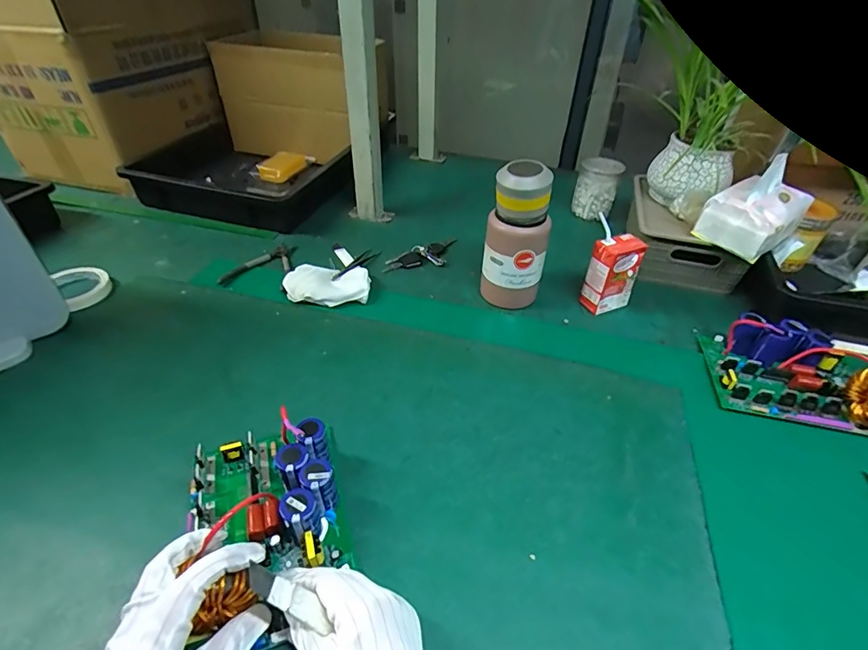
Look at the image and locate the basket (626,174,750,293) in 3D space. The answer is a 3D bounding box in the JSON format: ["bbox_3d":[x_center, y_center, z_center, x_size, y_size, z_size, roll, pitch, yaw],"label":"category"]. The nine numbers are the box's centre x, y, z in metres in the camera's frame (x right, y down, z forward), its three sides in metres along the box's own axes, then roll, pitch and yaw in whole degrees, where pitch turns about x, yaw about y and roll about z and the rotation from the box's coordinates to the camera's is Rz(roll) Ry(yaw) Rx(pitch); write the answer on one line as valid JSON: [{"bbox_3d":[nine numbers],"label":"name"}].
[{"bbox_3d":[0.422,-0.147,0.777,0.159,0.092,0.197,11,41,11],"label":"basket"}]

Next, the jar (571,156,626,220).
[{"bbox_3d":[0.329,-0.280,0.912,0.079,0.098,0.087,18,43,19],"label":"jar"}]

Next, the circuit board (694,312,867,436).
[{"bbox_3d":[0.454,0.054,0.562,0.192,0.060,0.140,10,41,11],"label":"circuit board"}]

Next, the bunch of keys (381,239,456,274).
[{"bbox_3d":[-0.013,-0.123,0.786,0.159,0.019,0.057,-23,46,-27],"label":"bunch of keys"}]

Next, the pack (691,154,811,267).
[{"bbox_3d":[0.476,-0.176,0.662,0.128,0.105,0.097,-24,47,-27],"label":"pack"}]

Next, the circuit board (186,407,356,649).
[{"bbox_3d":[-0.149,0.159,0.397,0.128,0.070,0.190,-11,41,-14],"label":"circuit board"}]

